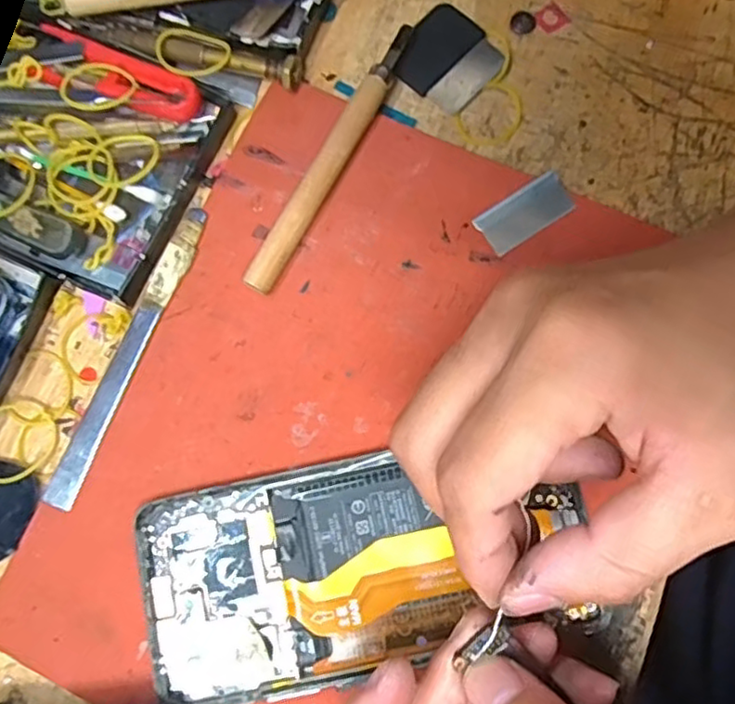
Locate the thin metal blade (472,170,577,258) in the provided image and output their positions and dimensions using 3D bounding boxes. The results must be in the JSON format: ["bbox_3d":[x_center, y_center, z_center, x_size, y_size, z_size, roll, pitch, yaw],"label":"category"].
[{"bbox_3d":[0.063,-0.055,0.262,0.038,0.004,0.018,-33,87,-1],"label":"thin metal blade"}]

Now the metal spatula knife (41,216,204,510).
[{"bbox_3d":[-0.092,0.000,0.257,0.011,0.004,0.125,23,81,7],"label":"metal spatula knife"}]

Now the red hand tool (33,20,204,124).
[{"bbox_3d":[-0.103,-0.113,0.268,0.076,0.013,0.024,21,81,6],"label":"red hand tool"}]

